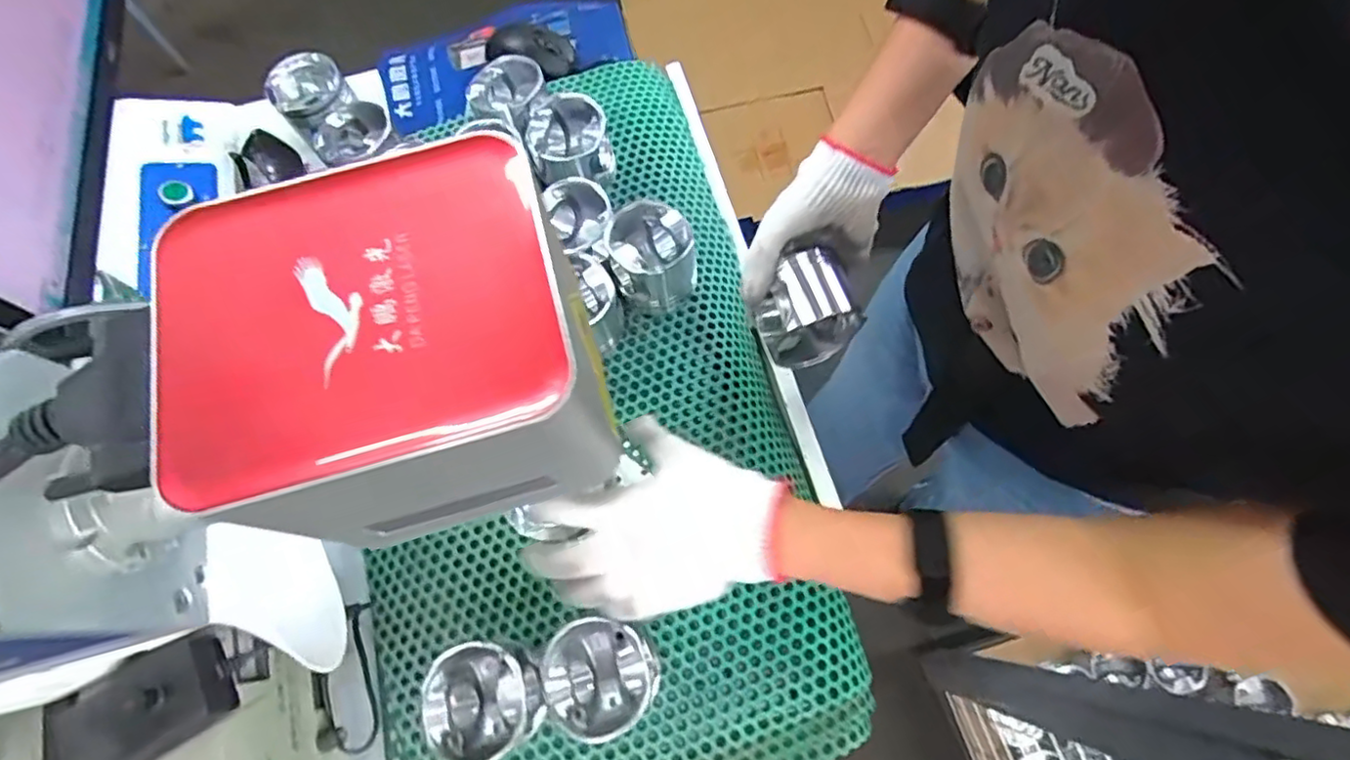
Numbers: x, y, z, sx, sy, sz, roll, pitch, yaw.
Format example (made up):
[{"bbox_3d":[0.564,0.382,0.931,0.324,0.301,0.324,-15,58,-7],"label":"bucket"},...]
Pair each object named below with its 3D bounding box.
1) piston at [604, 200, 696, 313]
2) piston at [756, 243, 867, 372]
[{"bbox_3d":[-0.021,-0.117,0.602,0.078,0.065,0.083,-2,70,4],"label":"piston"},{"bbox_3d":[0.099,-0.054,0.512,0.071,0.075,0.063,-24,68,-8],"label":"piston"}]

